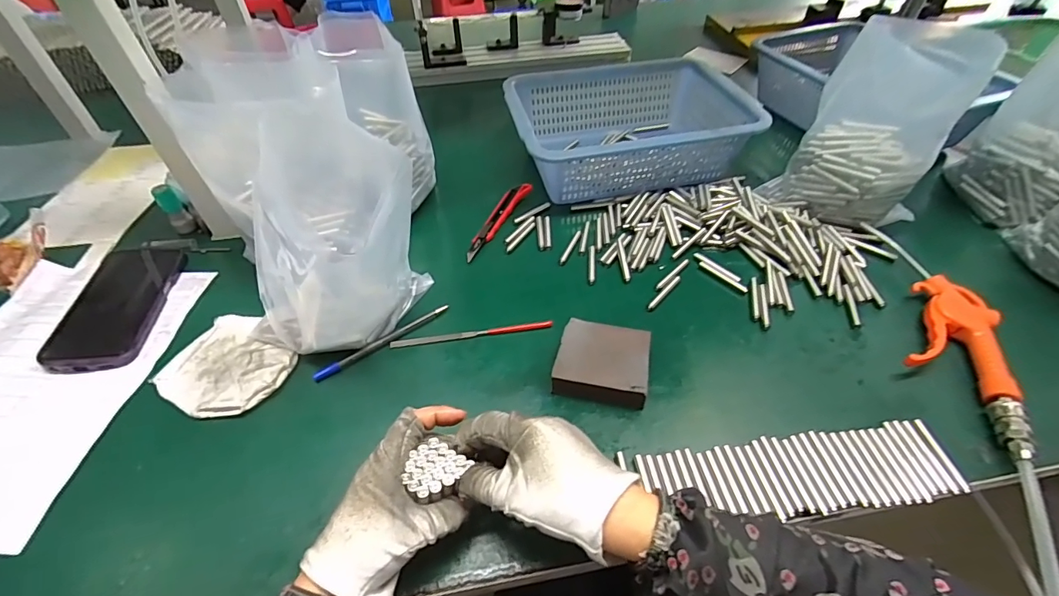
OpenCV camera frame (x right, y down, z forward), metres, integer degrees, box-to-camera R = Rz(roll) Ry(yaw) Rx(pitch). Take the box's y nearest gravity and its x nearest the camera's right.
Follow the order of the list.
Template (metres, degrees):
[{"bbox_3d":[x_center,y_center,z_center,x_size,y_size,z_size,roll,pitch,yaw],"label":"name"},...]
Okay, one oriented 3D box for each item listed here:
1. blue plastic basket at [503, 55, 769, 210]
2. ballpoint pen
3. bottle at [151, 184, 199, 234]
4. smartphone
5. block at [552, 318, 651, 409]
[{"bbox_3d":[0.129,-0.235,0.648,0.303,0.088,0.232,-9,47,-6],"label":"blue plastic basket"},{"bbox_3d":[-0.143,0.041,0.456,0.138,0.008,0.010,-30,52,-24],"label":"ballpoint pen"},{"bbox_3d":[-0.436,-0.107,0.574,0.019,0.064,0.024,35,57,30],"label":"bottle"},{"bbox_3d":[-0.435,0.004,0.493,0.084,0.017,0.175,-11,47,-8],"label":"smartphone"},{"bbox_3d":[0.066,0.058,0.418,0.078,0.026,0.069,8,47,10],"label":"block"}]

